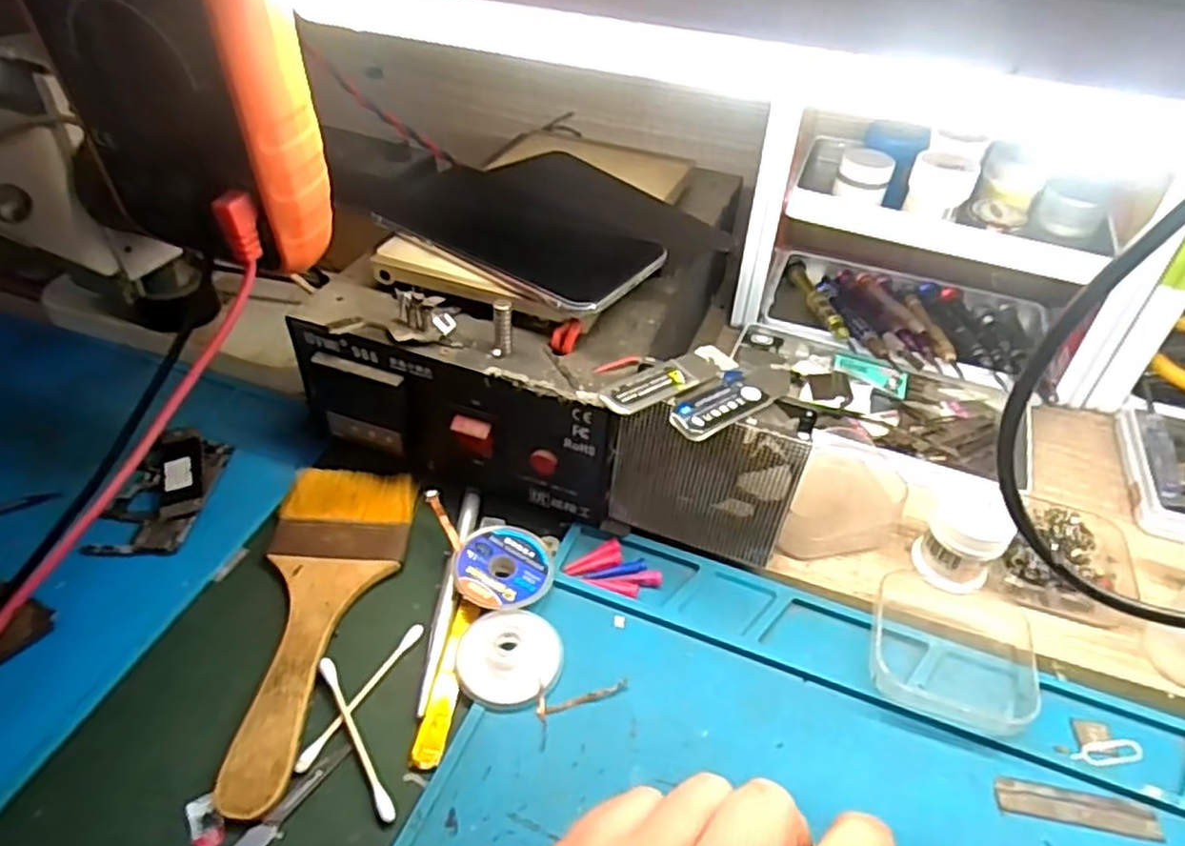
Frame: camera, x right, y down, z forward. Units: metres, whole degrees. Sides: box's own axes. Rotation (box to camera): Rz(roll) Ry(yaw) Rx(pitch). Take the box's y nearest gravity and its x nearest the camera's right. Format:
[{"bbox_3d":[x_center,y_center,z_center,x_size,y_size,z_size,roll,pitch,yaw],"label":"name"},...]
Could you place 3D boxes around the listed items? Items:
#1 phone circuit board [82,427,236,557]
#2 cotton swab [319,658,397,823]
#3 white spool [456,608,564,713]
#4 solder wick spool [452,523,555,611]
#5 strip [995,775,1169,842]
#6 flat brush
[{"bbox_3d":[-0.212,0.032,0.368,0.040,0.010,0.079,7,43,5],"label":"phone circuit board"},{"bbox_3d":[-0.091,0.120,0.283,0.006,0.006,0.070,-23,48,-25],"label":"cotton swab"},{"bbox_3d":[-0.034,0.097,0.306,0.043,0.009,0.040,1,43,-1],"label":"white spool"},{"bbox_3d":[-0.041,0.065,0.336,0.044,0.009,0.046,1,43,-1],"label":"solder wick spool"},{"bbox_3d":[0.180,0.143,0.274,0.057,0.004,0.014,8,43,6],"label":"strip"},{"bbox_3d":[-0.119,0.081,0.316,0.060,0.010,0.158,2,43,-1],"label":"flat brush"}]

